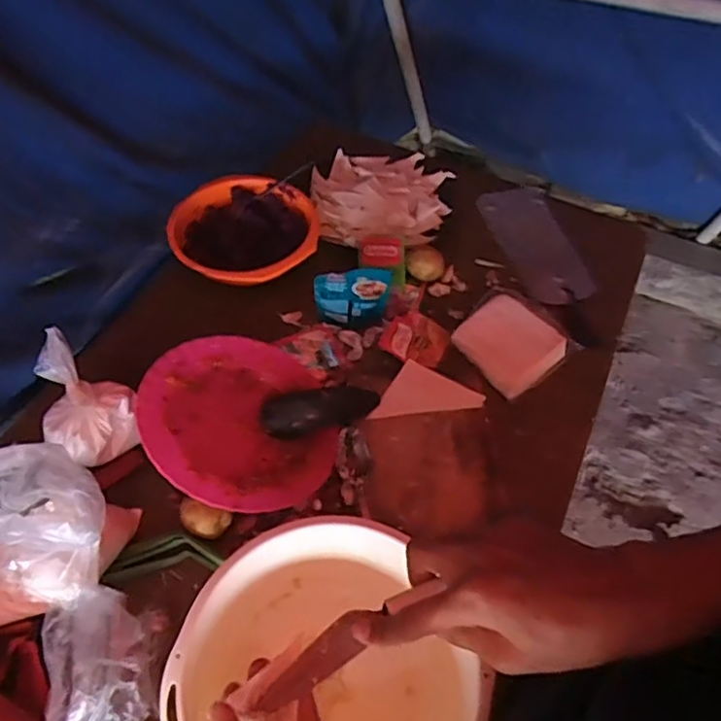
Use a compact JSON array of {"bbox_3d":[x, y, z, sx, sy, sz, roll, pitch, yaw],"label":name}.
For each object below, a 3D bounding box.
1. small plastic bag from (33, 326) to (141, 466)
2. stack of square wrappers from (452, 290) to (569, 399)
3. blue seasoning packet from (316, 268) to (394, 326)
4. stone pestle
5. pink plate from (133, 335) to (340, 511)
[{"bbox_3d":[-0.290,0.046,0.650,0.086,0.129,0.094,26,56,14],"label":"small plastic bag"},{"bbox_3d":[0.195,-0.027,0.804,0.121,0.027,0.124,-29,61,-23],"label":"stack of square wrappers"},{"bbox_3d":[-0.010,-0.079,0.789,0.092,0.090,0.016,0,54,-5],"label":"blue seasoning packet"},{"bbox_3d":[-0.044,0.053,0.711,0.139,0.045,0.045,-15,56,-15],"label":"stone pestle"},{"bbox_3d":[-0.134,0.069,0.692,0.212,0.032,0.206,11,49,-22],"label":"pink plate"}]

